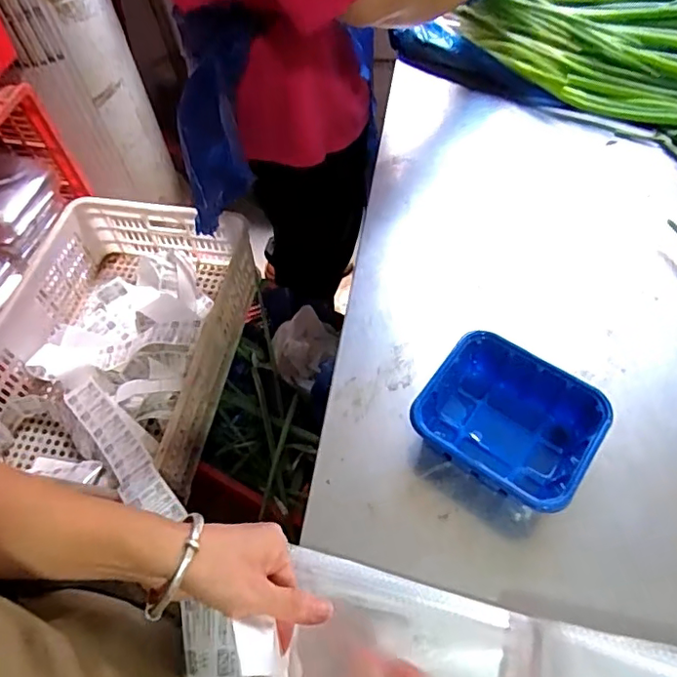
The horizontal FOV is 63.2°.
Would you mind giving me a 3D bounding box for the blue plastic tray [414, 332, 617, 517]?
[{"bbox_3d":[0.147,0.074,0.486,0.139,0.059,0.116,32,65,20],"label":"blue plastic tray"}]

